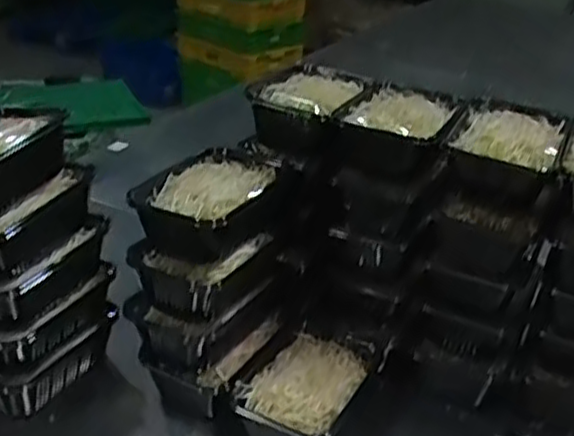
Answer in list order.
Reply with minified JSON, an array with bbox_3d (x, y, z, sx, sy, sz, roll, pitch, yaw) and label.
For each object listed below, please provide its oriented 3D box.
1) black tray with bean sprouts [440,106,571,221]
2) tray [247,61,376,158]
[{"bbox_3d":[0.236,-0.068,0.793,0.111,0.062,0.155,14,30,19],"label":"black tray with bean sprouts"},{"bbox_3d":[0.032,-0.135,0.900,0.130,0.060,0.166,18,31,25],"label":"tray"}]

